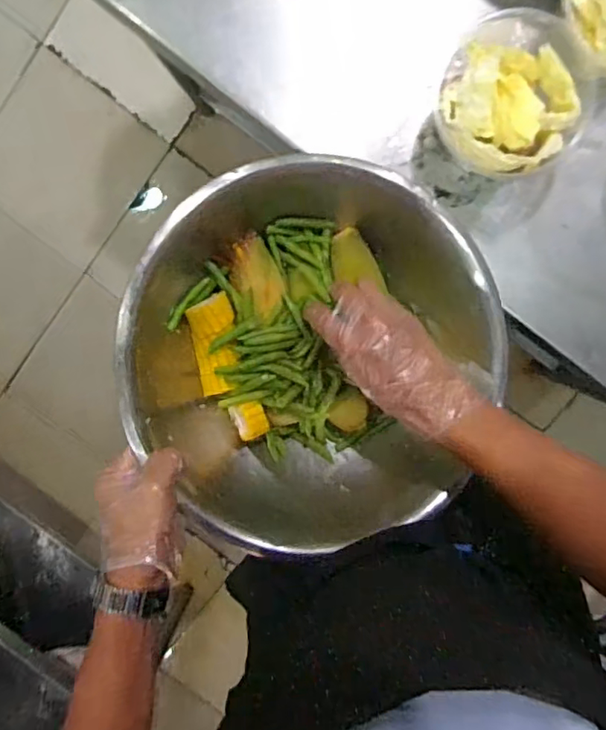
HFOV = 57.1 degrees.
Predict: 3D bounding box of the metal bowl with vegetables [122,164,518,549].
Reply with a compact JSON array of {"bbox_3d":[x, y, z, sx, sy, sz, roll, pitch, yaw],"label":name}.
[{"bbox_3d":[0.025,0.005,0.550,0.348,0.147,0.350,0,98,3],"label":"metal bowl with vegetables"}]

